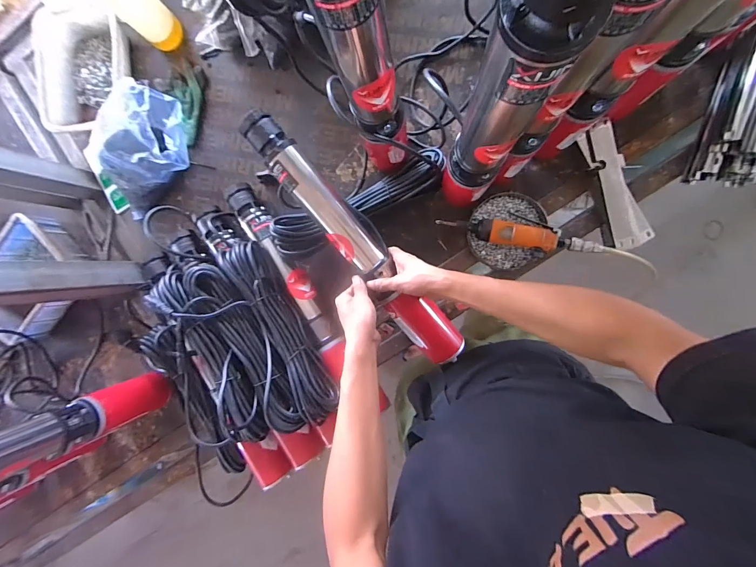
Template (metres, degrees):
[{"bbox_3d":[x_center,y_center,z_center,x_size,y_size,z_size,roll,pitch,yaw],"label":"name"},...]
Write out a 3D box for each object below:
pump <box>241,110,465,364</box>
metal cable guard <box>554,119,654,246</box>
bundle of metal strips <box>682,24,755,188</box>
[{"bbox_3d":[-0.031,-0.066,0.594,0.071,0.072,0.514,-39,101,8],"label":"pump"},{"bbox_3d":[0.414,-0.171,0.607,0.074,0.035,0.221,-25,89,9],"label":"metal cable guard"},{"bbox_3d":[0.637,-0.307,0.556,0.139,0.051,0.298,15,95,7],"label":"bundle of metal strips"}]

